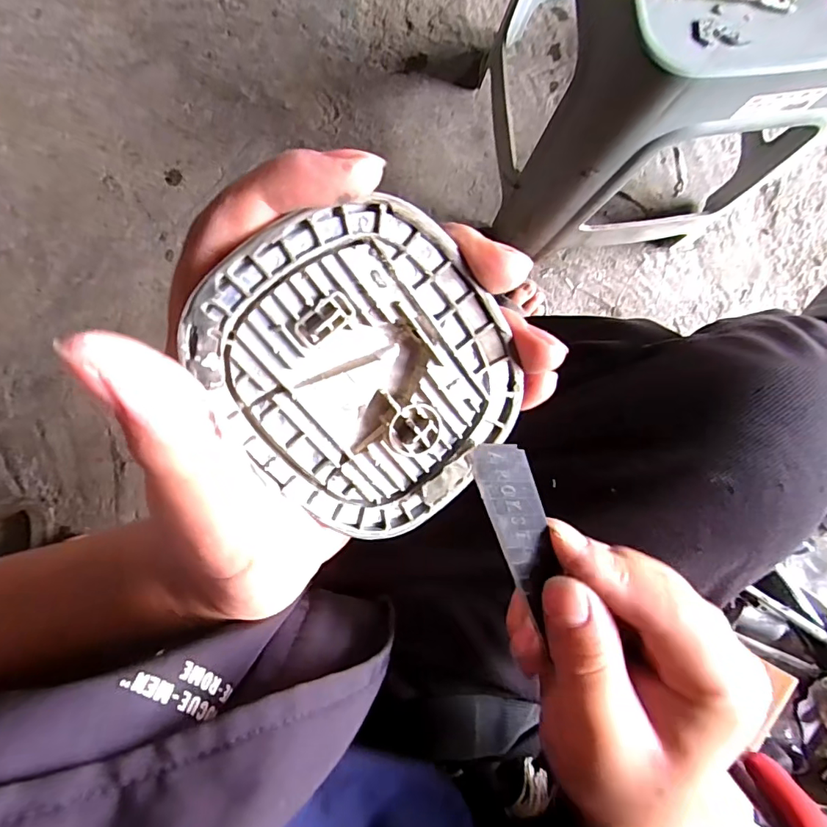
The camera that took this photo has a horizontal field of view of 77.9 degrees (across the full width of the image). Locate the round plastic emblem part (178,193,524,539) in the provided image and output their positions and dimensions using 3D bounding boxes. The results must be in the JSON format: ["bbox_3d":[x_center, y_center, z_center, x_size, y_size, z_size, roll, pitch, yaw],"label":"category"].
[{"bbox_3d":[-0.011,-0.011,0.141,0.072,0.009,0.084,-39,113,-4],"label":"round plastic emblem part"}]

